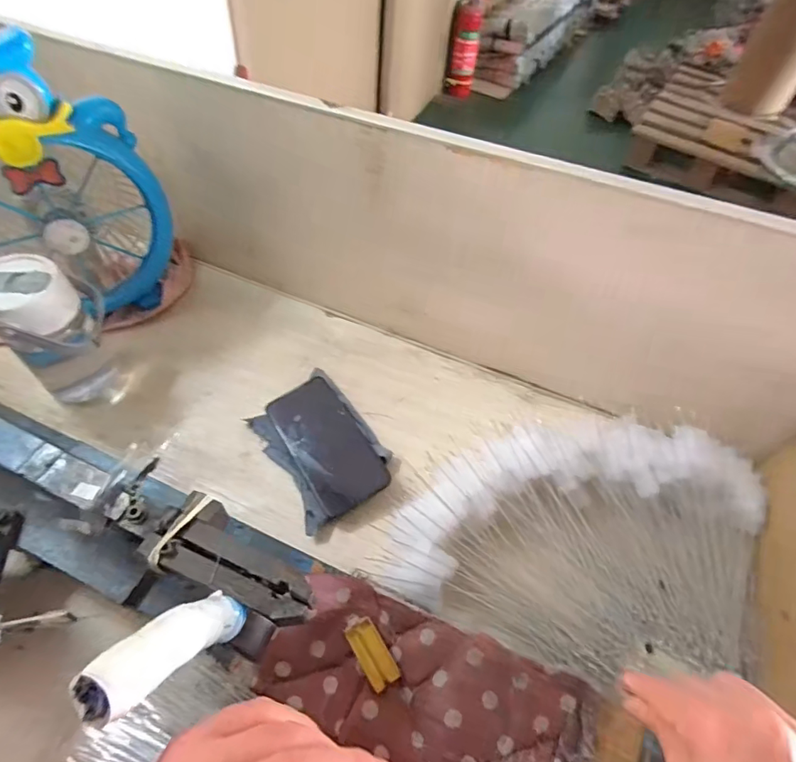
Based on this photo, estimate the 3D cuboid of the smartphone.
[{"bbox_3d":[-0.078,0.066,0.542,0.075,0.009,0.158,-35,62,-6],"label":"smartphone"}]

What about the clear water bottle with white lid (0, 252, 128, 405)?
[{"bbox_3d":[-0.361,-0.046,0.526,0.086,0.159,0.081,-2,53,-7],"label":"clear water bottle with white lid"}]

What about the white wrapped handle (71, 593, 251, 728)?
[{"bbox_3d":[-0.110,0.130,0.244,0.025,0.099,0.021,31,97,17],"label":"white wrapped handle"}]

